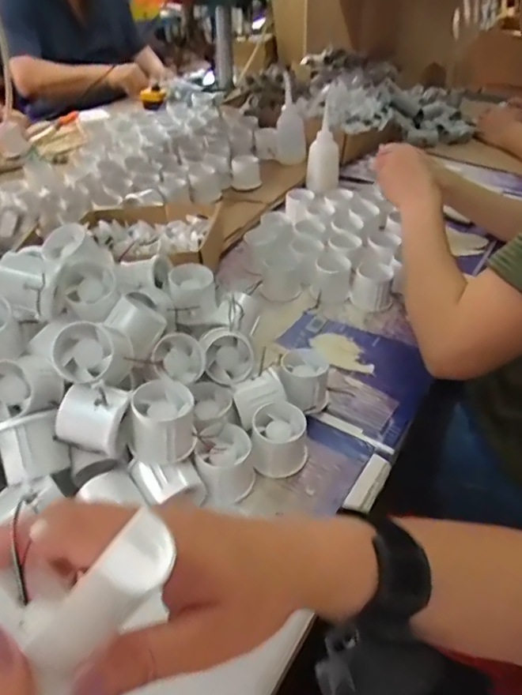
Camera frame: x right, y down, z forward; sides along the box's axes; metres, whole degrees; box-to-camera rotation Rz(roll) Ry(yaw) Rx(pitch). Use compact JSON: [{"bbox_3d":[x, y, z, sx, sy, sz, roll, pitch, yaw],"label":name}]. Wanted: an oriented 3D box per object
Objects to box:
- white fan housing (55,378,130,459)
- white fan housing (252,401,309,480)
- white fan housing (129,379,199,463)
[{"bbox_3d":[-0.137,0.057,0.412,0.051,0.044,0.048,12,41,14],"label":"white fan housing"},{"bbox_3d":[0.019,0.089,0.475,0.051,0.050,0.051,0,40,0],"label":"white fan housing"},{"bbox_3d":[-0.085,0.063,0.421,0.056,0.047,0.055,-11,41,-13],"label":"white fan housing"}]

